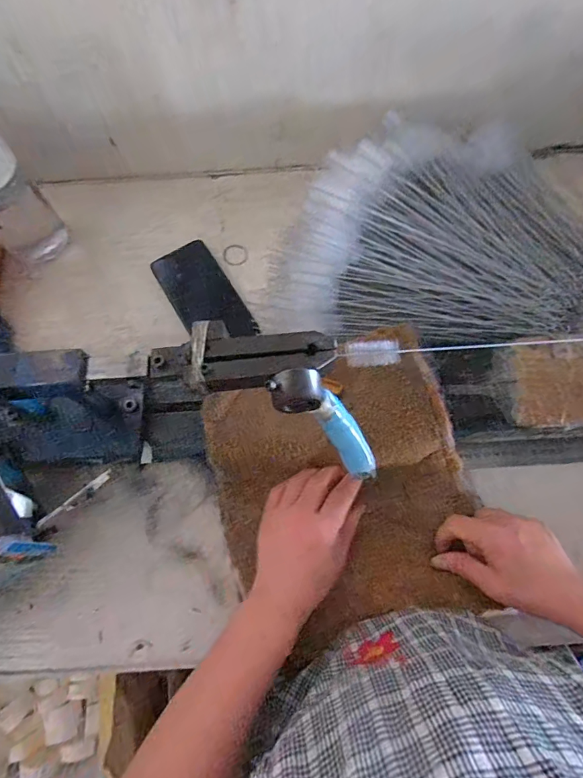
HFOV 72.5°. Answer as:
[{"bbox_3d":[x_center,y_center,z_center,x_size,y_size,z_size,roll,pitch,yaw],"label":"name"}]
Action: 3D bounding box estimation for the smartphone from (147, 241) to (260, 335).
[{"bbox_3d":[-0.111,-0.118,0.501,0.077,0.010,0.153,-30,77,-10],"label":"smartphone"}]

